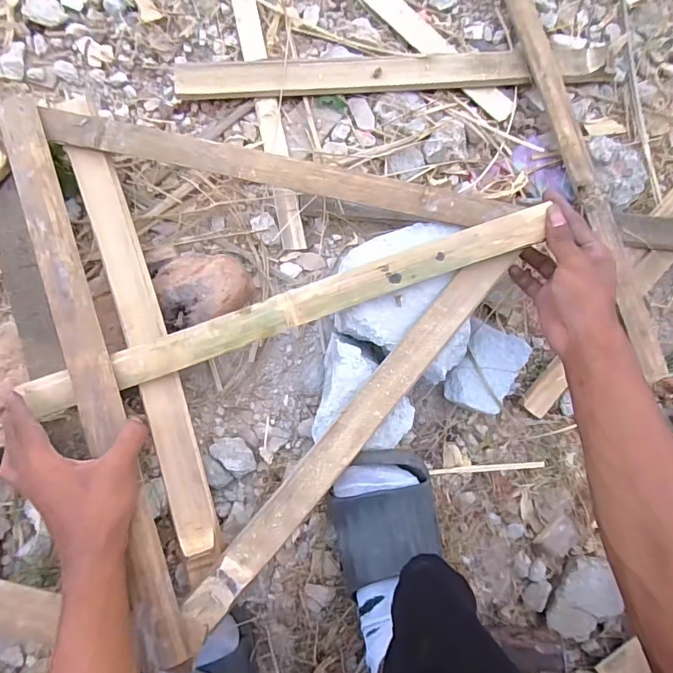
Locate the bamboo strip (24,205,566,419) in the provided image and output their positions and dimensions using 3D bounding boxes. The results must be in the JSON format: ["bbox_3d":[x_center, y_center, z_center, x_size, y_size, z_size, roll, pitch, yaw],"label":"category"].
[{"bbox_3d":[-0.036,-0.024,0.407,0.479,0.013,0.031,-20,86,-3],"label":"bamboo strip"}]

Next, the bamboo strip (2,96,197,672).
[{"bbox_3d":[-0.213,0.024,0.392,0.033,0.023,0.506,-19,82,-5],"label":"bamboo strip"}]

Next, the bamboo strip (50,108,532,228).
[{"bbox_3d":[-0.055,-0.161,0.431,0.447,0.008,0.038,11,75,0],"label":"bamboo strip"}]

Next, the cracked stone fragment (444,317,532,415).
[{"bbox_3d":[0.159,0.036,0.494,0.071,0.041,0.096,29,84,-1],"label":"cracked stone fragment"}]

